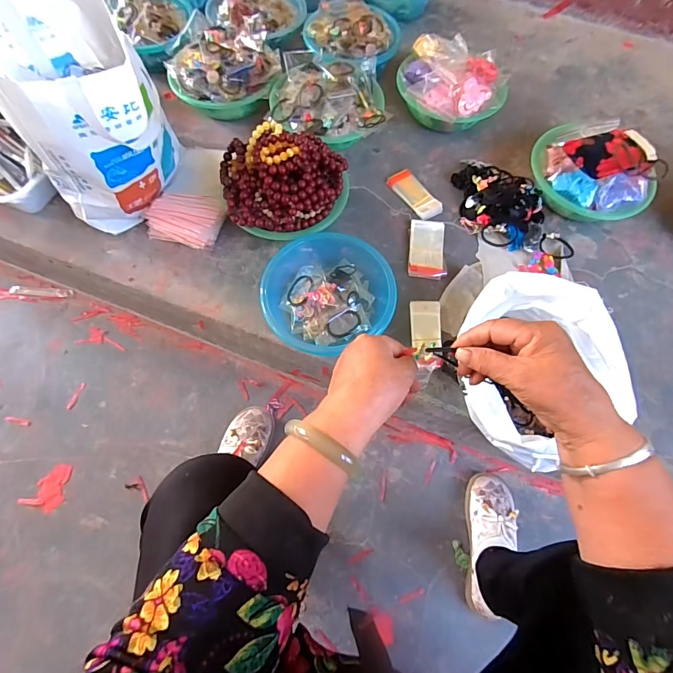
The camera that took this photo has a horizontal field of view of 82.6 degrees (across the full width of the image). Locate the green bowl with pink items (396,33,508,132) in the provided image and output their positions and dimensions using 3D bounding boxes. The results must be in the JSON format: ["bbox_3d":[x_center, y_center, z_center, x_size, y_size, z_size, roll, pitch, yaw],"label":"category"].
[{"bbox_3d":[0.258,-0.568,0.856,0.233,0.085,0.228,1,68,-1],"label":"green bowl with pink items"}]

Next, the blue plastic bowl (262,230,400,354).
[{"bbox_3d":[-0.018,-0.078,0.685,0.218,0.079,0.209,1,68,-1],"label":"blue plastic bowl"}]

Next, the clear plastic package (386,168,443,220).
[{"bbox_3d":[0.164,-0.299,0.808,0.055,0.024,0.128,-34,72,-14],"label":"clear plastic package"}]

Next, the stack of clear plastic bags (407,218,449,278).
[{"bbox_3d":[0.179,-0.171,0.758,0.070,0.017,0.127,3,68,0],"label":"stack of clear plastic bags"}]

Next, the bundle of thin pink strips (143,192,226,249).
[{"bbox_3d":[-0.290,-0.226,0.733,0.142,0.031,0.096,12,97,1],"label":"bundle of thin pink strips"}]

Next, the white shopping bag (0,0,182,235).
[{"bbox_3d":[-0.406,-0.355,0.655,0.210,0.316,0.230,-17,69,-8],"label":"white shopping bag"}]

